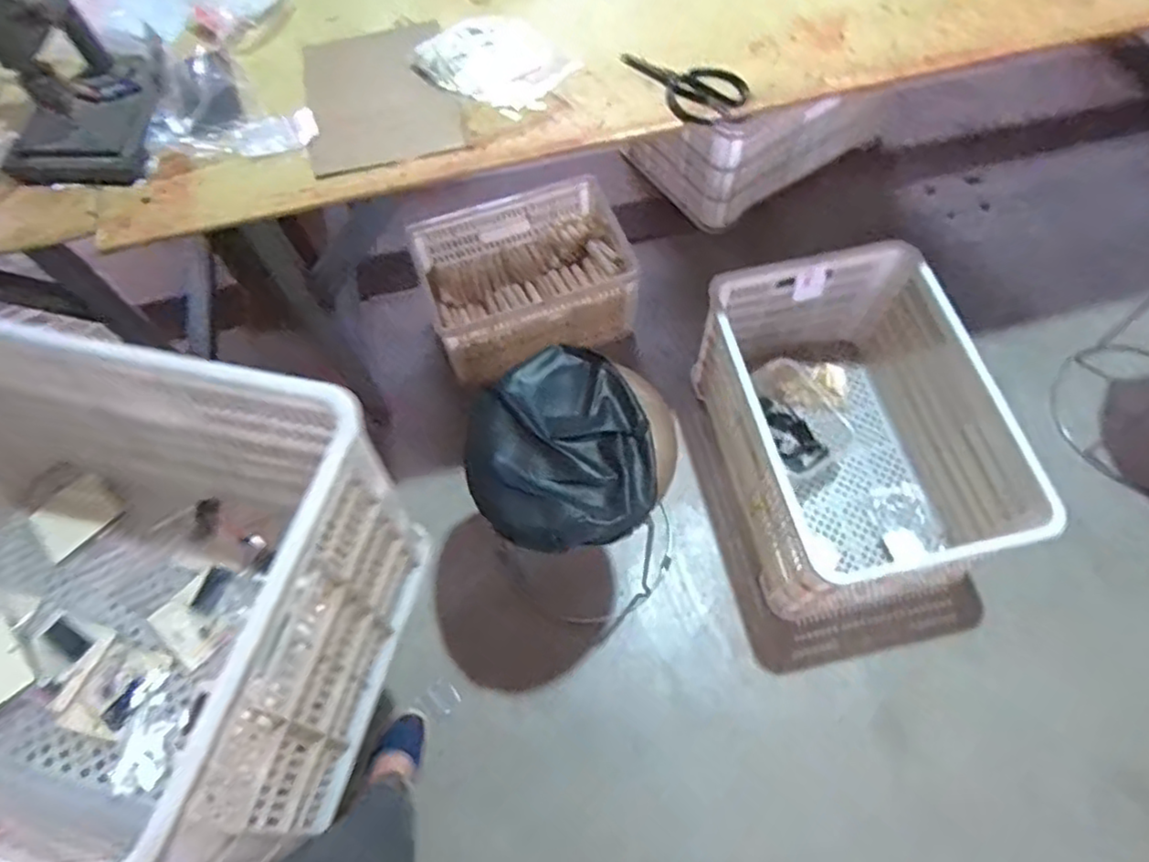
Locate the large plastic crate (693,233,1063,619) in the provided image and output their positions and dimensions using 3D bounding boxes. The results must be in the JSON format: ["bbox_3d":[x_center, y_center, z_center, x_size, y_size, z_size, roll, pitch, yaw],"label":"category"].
[{"bbox_3d":[0.545,-0.010,1.333,0.470,0.300,0.620,-12,65,-4],"label":"large plastic crate"}]

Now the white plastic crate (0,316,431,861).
[{"bbox_3d":[-0.538,0.164,0.717,0.616,0.364,0.456,12,66,7],"label":"white plastic crate"}]

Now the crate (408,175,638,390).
[{"bbox_3d":[-0.114,-0.349,1.544,0.510,0.160,0.362,-22,66,-8],"label":"crate"}]

